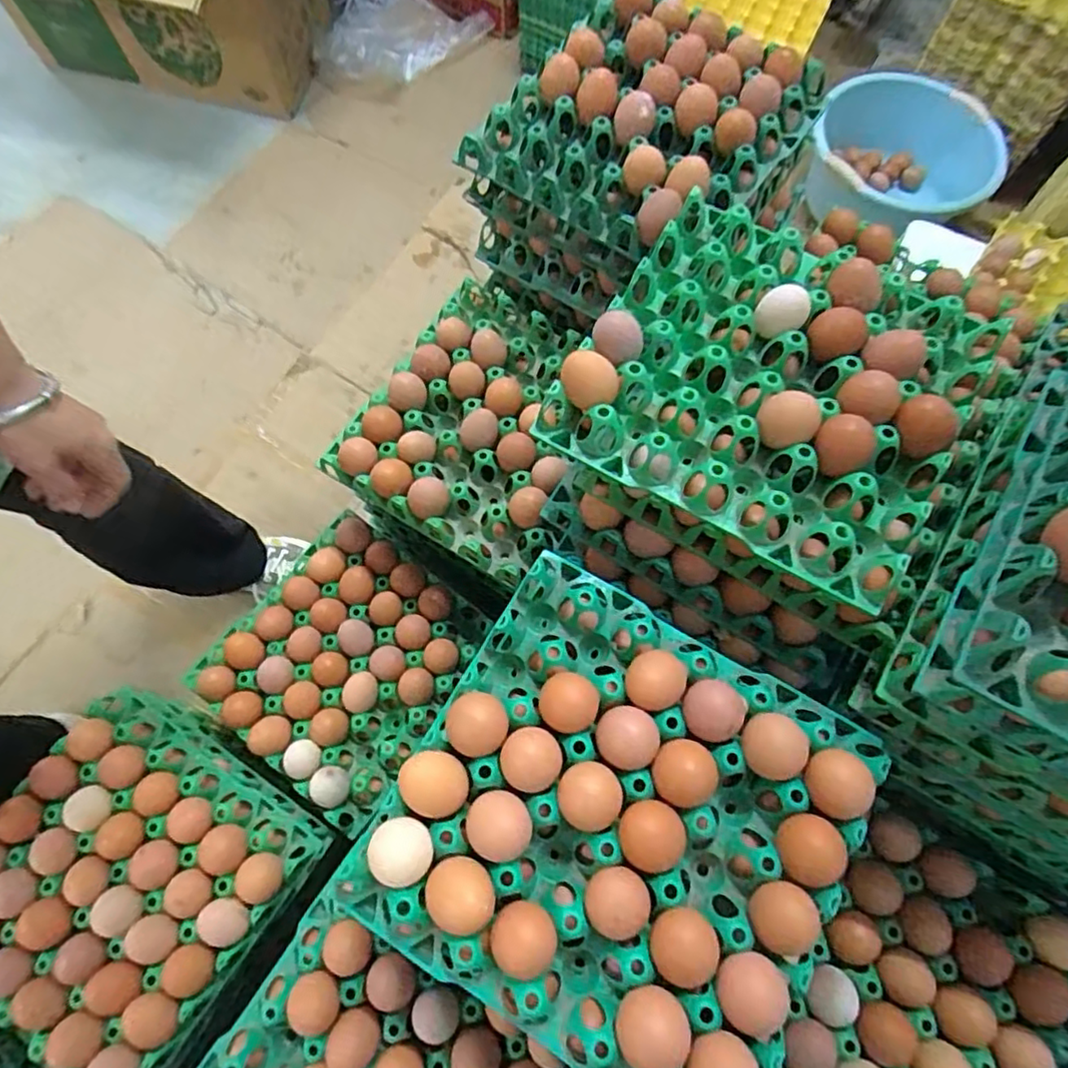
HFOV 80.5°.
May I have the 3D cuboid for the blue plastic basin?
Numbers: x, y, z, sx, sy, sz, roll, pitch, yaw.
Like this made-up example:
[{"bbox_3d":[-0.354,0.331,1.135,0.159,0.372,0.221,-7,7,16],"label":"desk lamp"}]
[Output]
[{"bbox_3d":[0.676,-0.674,1.181,0.324,0.159,0.324,1,70,-2],"label":"blue plastic basin"}]

